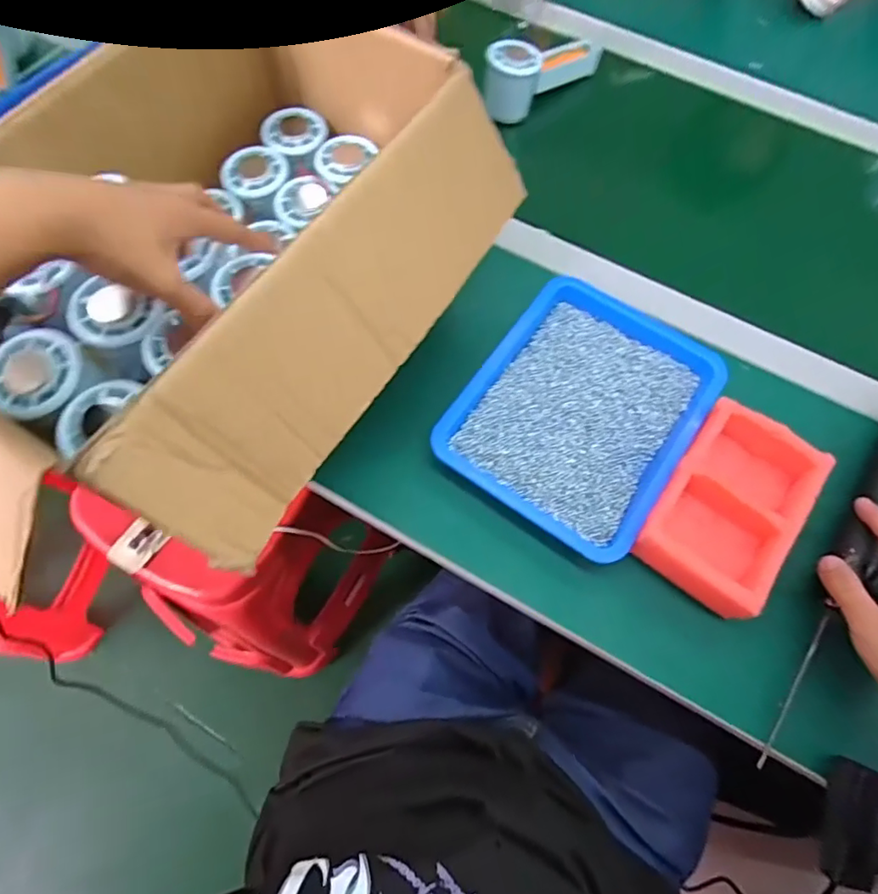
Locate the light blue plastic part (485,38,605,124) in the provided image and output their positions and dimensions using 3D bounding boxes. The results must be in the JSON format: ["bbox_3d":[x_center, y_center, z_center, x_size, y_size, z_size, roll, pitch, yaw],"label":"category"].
[{"bbox_3d":[0.122,-0.433,0.630,0.154,0.071,0.056,-42,74,-17],"label":"light blue plastic part"}]

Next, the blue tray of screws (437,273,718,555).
[{"bbox_3d":[0.121,-0.032,0.473,0.172,0.039,0.220,34,70,12],"label":"blue tray of screws"}]

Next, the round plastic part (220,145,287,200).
[{"bbox_3d":[-0.165,-0.247,0.494,0.059,0.012,0.052,-7,67,-5],"label":"round plastic part"}]

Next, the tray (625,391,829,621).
[{"bbox_3d":[0.222,0.045,0.424,0.090,0.042,0.150,35,70,12],"label":"tray"}]

